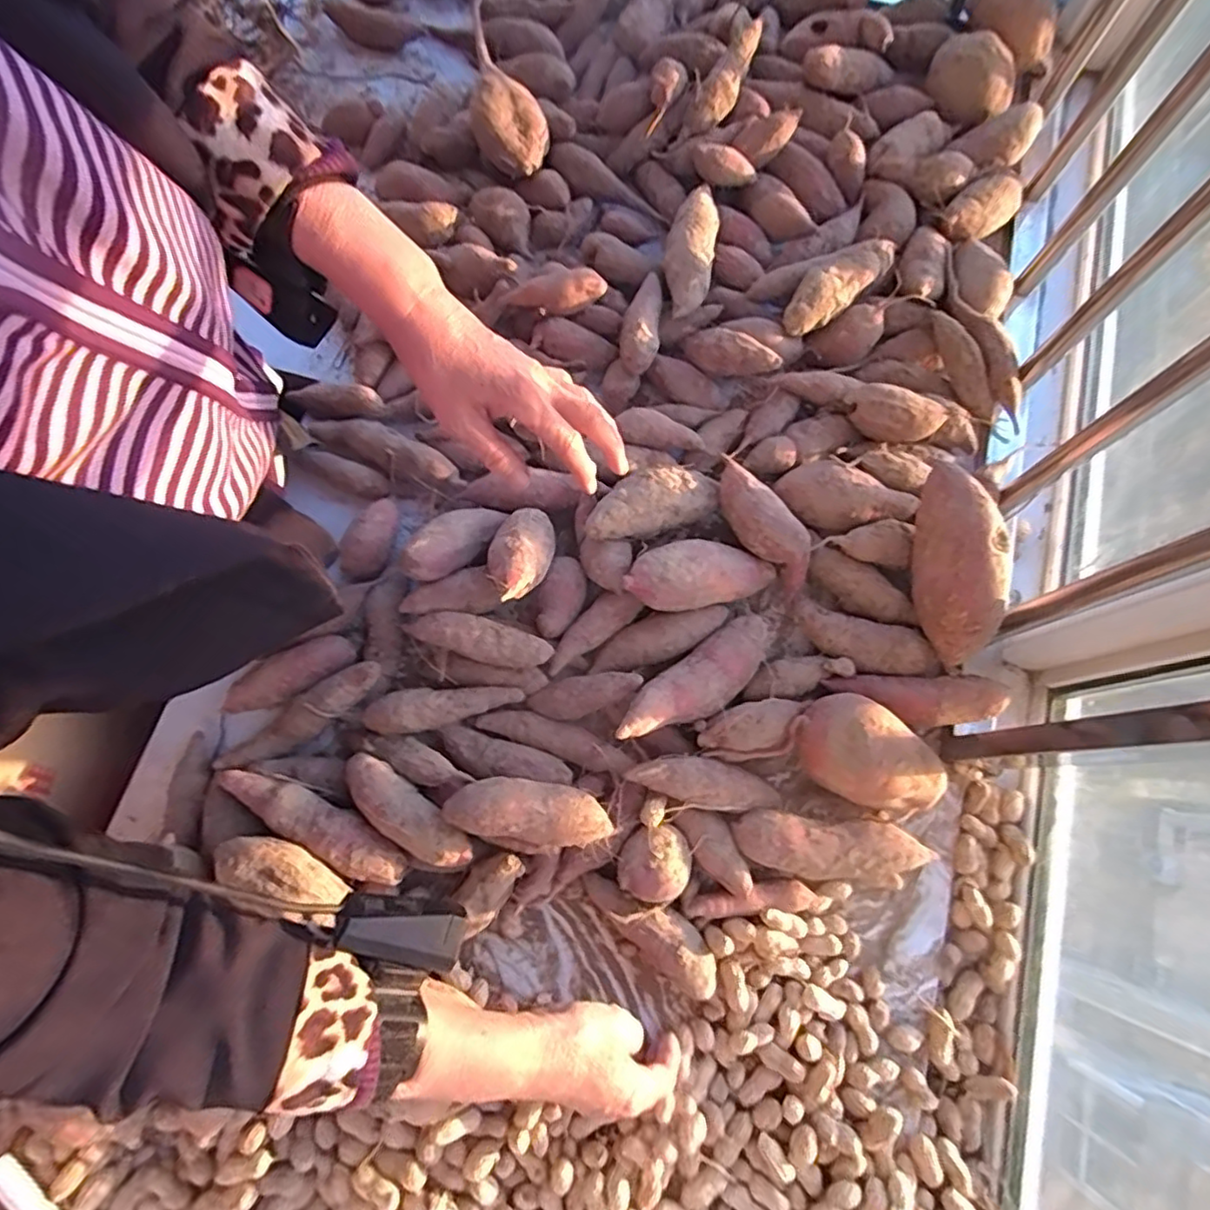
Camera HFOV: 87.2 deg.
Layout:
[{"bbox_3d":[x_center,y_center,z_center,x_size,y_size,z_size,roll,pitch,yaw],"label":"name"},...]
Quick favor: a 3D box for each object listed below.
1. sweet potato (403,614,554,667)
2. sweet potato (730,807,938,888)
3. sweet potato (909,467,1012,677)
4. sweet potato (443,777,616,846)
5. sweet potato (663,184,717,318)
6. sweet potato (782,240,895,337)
[{"bbox_3d":[-0.104,0.029,0.526,0.117,0.032,0.031,15,76,4],"label":"sweet potato"},{"bbox_3d":[0.180,0.195,0.508,0.157,0.046,0.048,6,76,2],"label":"sweet potato"},{"bbox_3d":[0.288,-0.033,0.515,0.058,0.053,0.166,-4,91,-1],"label":"sweet potato"},{"bbox_3d":[-0.057,0.156,0.481,0.121,0.045,0.043,7,76,2],"label":"sweet potato"},{"bbox_3d":[0.085,-0.359,0.636,0.048,0.035,0.163,7,76,2],"label":"sweet potato"},{"bbox_3d":[0.224,-0.314,0.620,0.141,0.037,0.051,-44,80,-10],"label":"sweet potato"}]

